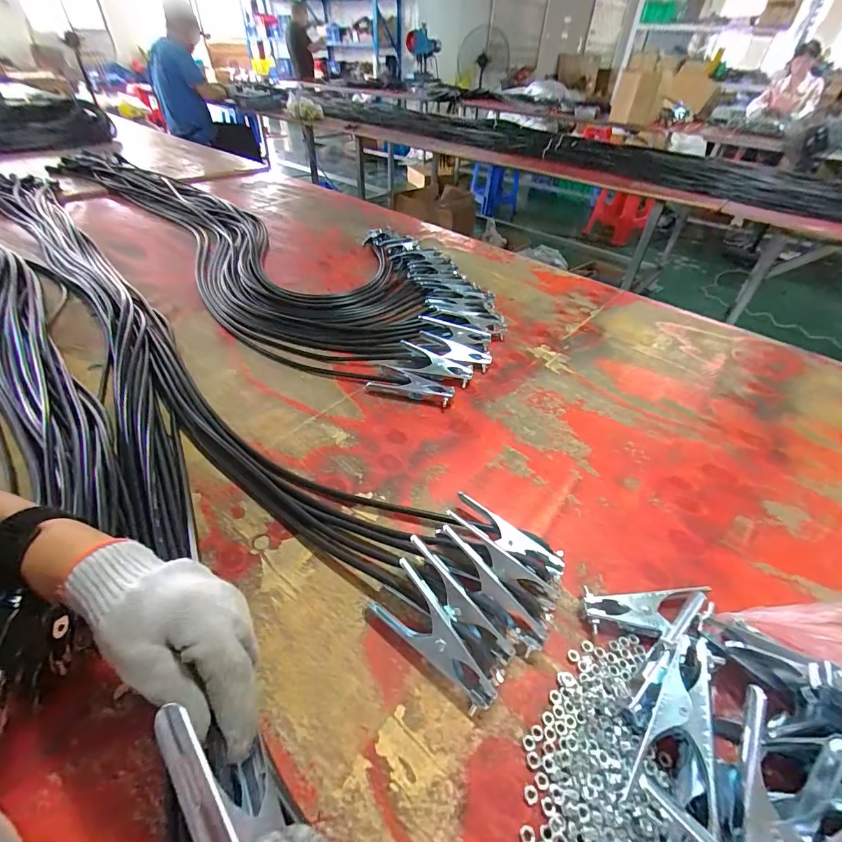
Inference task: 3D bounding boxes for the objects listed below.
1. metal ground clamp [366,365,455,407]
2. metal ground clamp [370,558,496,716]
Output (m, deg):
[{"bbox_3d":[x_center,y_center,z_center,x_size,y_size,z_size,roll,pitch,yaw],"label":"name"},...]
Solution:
[{"bbox_3d":[-0.011,-0.062,0.656,0.135,0.022,0.057,16,44,13],"label":"metal ground clamp"},{"bbox_3d":[0.013,0.197,0.369,0.043,0.042,0.132,-31,53,-32],"label":"metal ground clamp"}]

